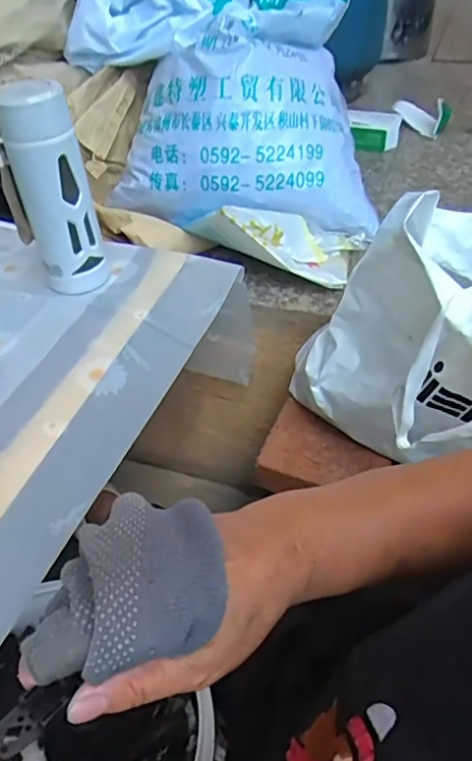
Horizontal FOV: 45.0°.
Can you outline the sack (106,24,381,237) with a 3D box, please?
[{"bbox_3d":[0.024,-0.389,0.894,0.396,0.232,0.192,0,40,3],"label":"sack"}]

